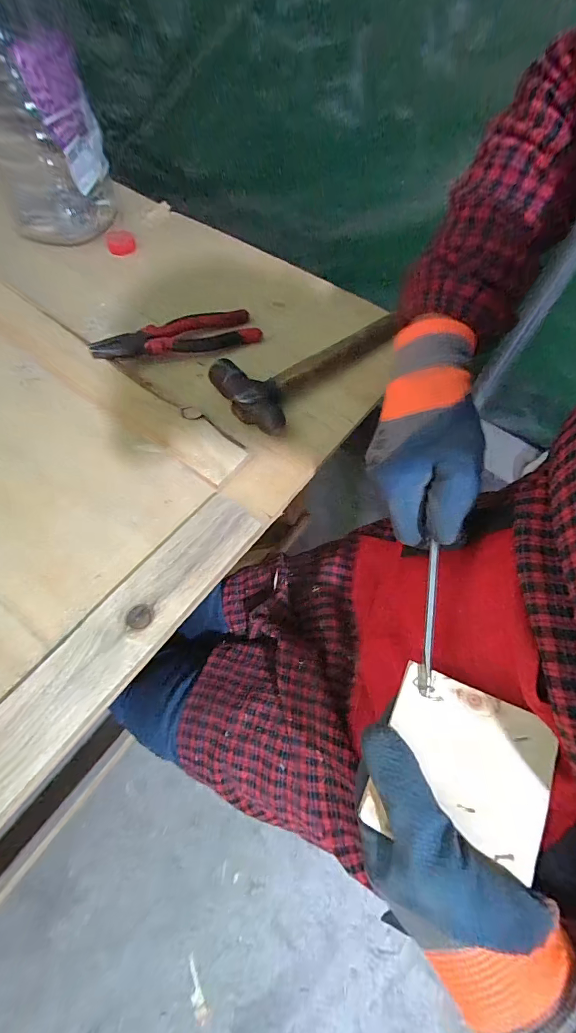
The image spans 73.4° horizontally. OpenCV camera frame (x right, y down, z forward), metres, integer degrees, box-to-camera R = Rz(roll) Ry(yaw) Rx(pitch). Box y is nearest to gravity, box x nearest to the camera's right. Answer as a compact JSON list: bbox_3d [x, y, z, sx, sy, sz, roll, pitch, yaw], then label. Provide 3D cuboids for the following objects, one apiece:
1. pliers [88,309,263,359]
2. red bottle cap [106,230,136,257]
[{"bbox_3d":[-0.128,-0.209,0.451,0.186,0.024,0.050,-22,66,-14],"label":"pliers"},{"bbox_3d":[-0.229,-0.374,0.532,0.037,0.019,0.037,1,62,-3],"label":"red bottle cap"}]

